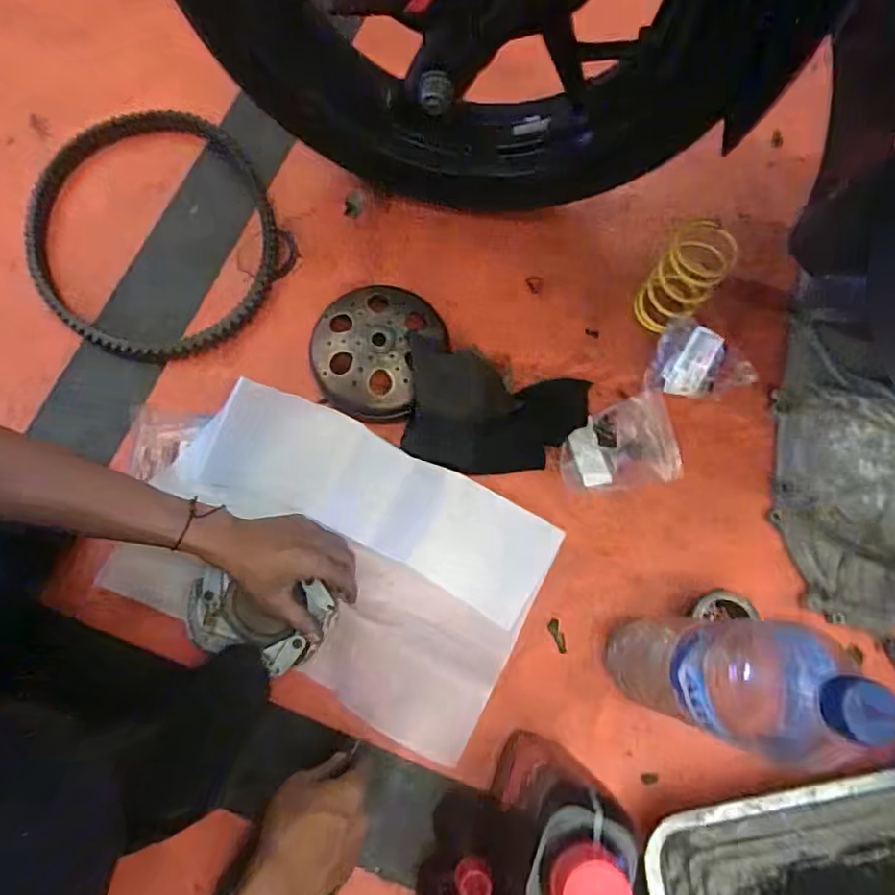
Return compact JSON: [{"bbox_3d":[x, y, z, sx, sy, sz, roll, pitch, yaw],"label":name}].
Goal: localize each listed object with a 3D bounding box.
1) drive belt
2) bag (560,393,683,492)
[{"bbox_3d":[-0.366,-0.278,0.706,0.285,0.033,0.366,-10,74,-4],"label":"drive belt"},{"bbox_3d":[0.187,0.001,0.630,0.132,0.018,0.093,-15,75,-5],"label":"bag"}]

